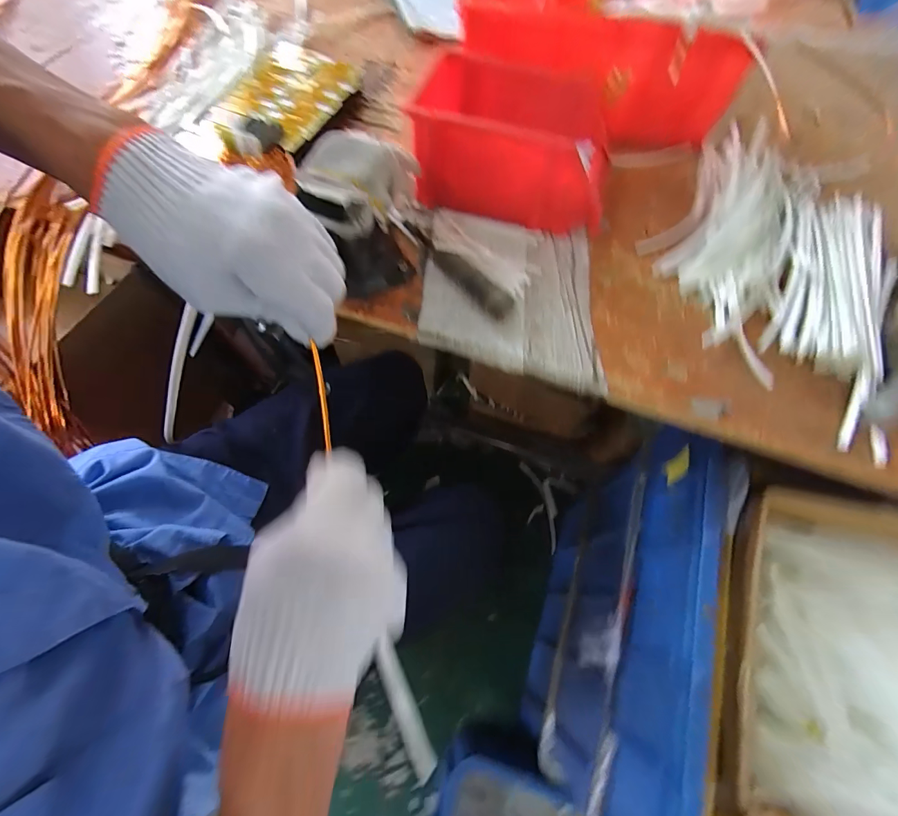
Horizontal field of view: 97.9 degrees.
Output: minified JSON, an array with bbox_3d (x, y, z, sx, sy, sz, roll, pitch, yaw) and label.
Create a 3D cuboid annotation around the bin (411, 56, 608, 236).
[{"bbox_3d":[0.084,-0.312,0.485,0.227,0.131,0.128,15,65,4],"label":"bin"}]

